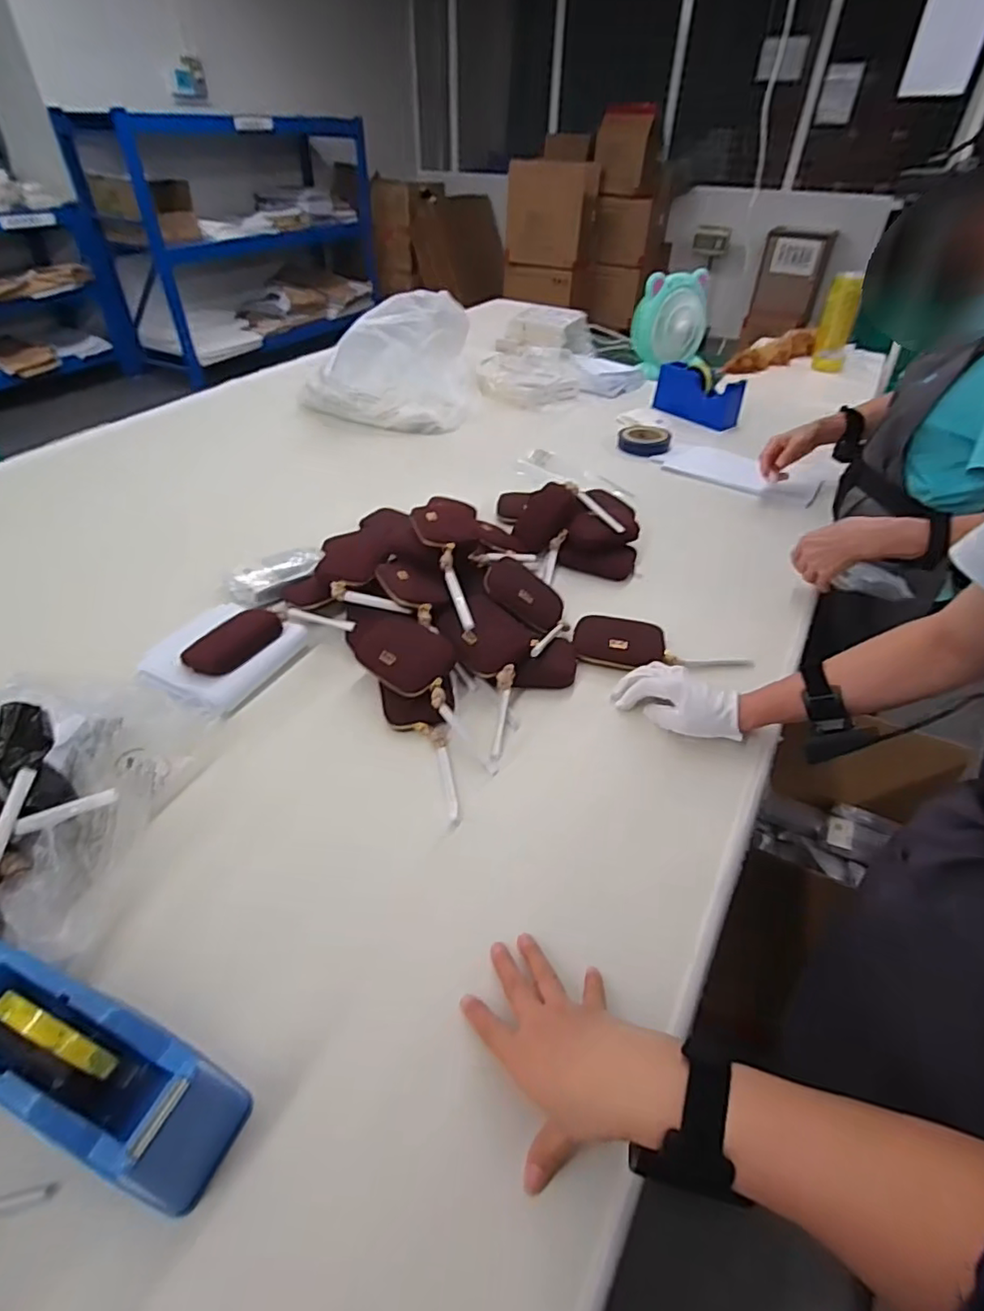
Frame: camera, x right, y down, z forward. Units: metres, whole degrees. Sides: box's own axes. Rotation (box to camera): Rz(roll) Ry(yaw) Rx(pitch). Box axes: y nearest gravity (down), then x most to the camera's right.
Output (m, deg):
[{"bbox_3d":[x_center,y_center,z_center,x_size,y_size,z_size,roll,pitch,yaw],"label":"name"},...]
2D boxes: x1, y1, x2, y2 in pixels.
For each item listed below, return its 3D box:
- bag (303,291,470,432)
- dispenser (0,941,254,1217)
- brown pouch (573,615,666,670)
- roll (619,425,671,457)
[{"bbox_3d":[-0.231,-0.644,1.323,0.393,0.215,0.211,-4,41,-6],"label":"bag"},{"bbox_3d":[-0.268,0.267,0.387,0.213,0.101,0.073,27,47,6],"label":"dispenser"},{"bbox_3d":[0.166,-0.016,0.783,0.115,0.027,0.078,3,41,2],"label":"brown pouch"},{"bbox_3d":[0.330,-0.468,1.297,0.107,0.033,0.093,8,42,8],"label":"roll"}]

